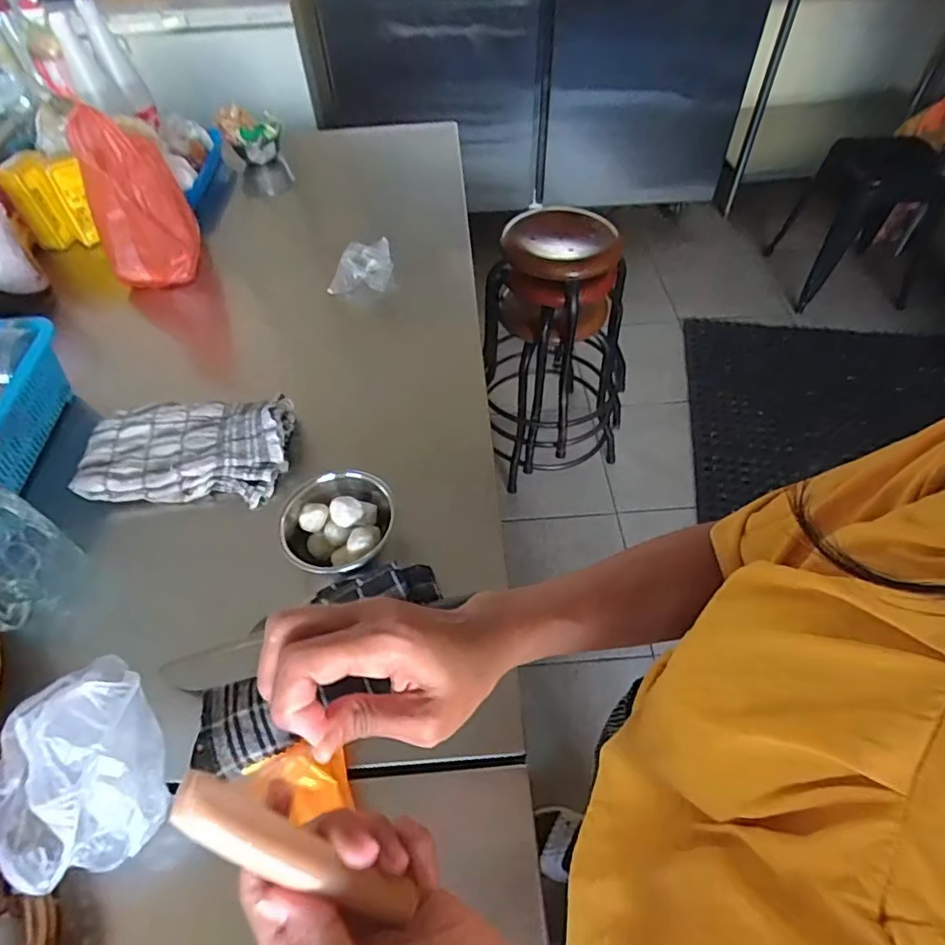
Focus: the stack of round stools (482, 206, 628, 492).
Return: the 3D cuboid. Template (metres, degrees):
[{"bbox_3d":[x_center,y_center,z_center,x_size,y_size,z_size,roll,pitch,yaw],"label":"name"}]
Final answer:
[{"bbox_3d":[0.213,-0.315,1.433,0.346,0.589,0.352,-5,53,-1],"label":"stack of round stools"}]

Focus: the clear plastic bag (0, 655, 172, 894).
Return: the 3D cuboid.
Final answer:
[{"bbox_3d":[-0.291,0.203,0.413,0.107,0.085,0.151,-26,56,-16],"label":"clear plastic bag"}]

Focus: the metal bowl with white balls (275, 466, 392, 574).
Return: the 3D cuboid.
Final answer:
[{"bbox_3d":[-0.129,0.056,0.563,0.107,0.065,0.103,-1,53,2],"label":"metal bowl with white balls"}]

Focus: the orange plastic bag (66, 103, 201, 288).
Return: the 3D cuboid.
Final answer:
[{"bbox_3d":[-0.481,-0.388,0.820,0.122,0.209,0.105,-22,55,-14],"label":"orange plastic bag"}]

